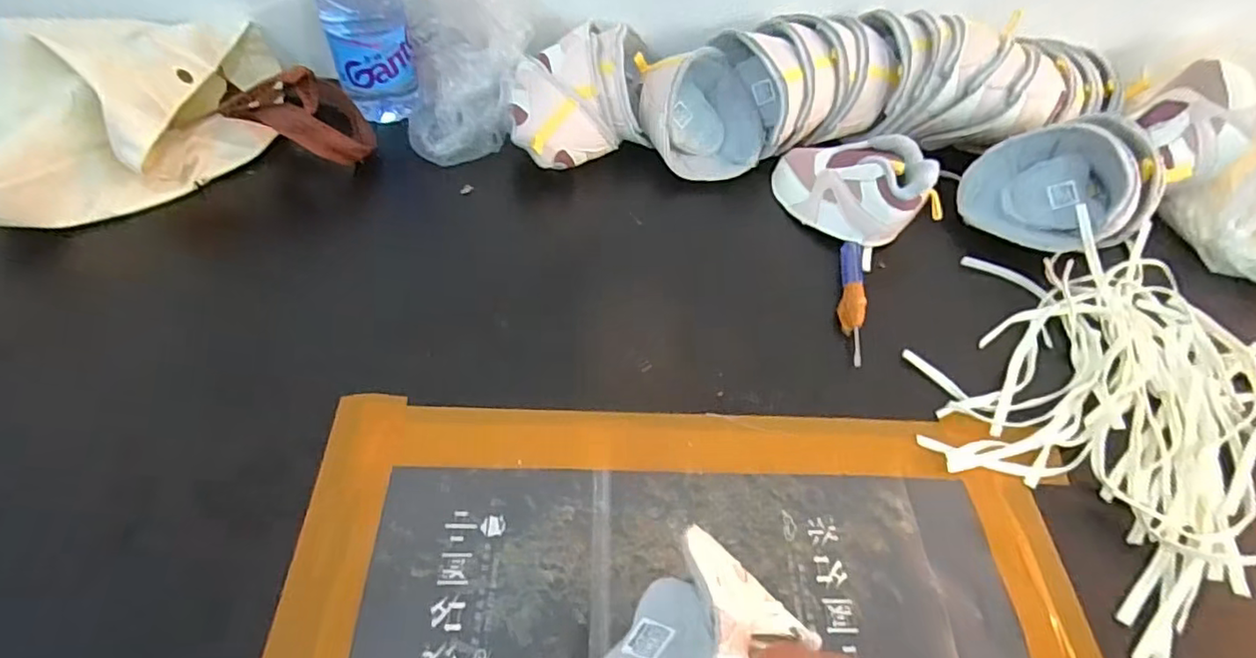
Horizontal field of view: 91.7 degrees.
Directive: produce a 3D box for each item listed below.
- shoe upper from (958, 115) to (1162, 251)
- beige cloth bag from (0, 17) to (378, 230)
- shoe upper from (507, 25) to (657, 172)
[{"bbox_3d":[0.371,-0.124,0.519,0.124,0.073,0.130,-31,60,-26],"label":"shoe upper"},{"bbox_3d":[-0.387,-0.199,0.502,0.286,0.099,0.190,-20,56,-19],"label":"beige cloth bag"},{"bbox_3d":[-0.040,-0.217,0.549,0.125,0.071,0.153,-1,52,-5],"label":"shoe upper"}]

